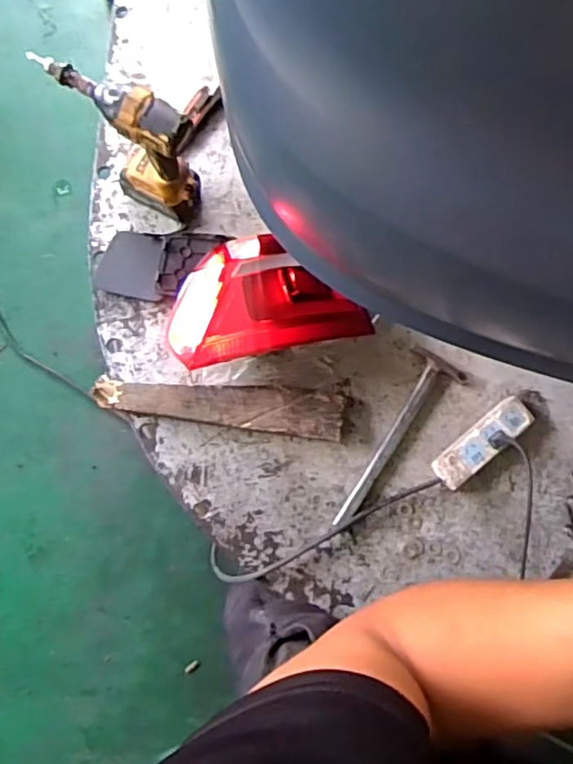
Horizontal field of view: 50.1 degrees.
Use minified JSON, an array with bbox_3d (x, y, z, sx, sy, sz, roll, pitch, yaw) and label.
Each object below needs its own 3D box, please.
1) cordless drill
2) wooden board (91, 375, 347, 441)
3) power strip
[{"bbox_3d":[-0.226,-0.345,0.884,0.199,0.253,0.069,32,82,2],"label":"cordless drill"},{"bbox_3d":[-0.099,0.033,0.938,0.378,0.043,0.075,7,82,-2],"label":"wooden board"},{"bbox_3d":[0.302,0.092,0.945,0.172,0.038,0.051,-39,86,-7],"label":"power strip"}]

